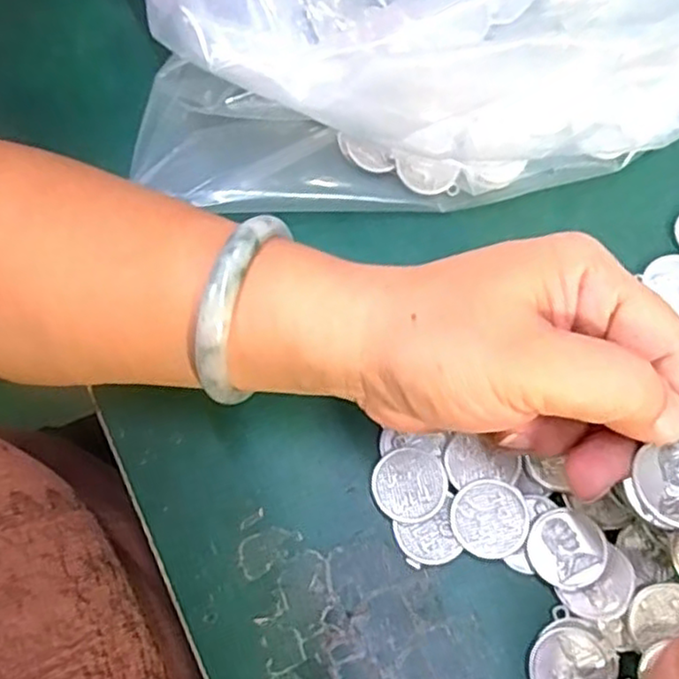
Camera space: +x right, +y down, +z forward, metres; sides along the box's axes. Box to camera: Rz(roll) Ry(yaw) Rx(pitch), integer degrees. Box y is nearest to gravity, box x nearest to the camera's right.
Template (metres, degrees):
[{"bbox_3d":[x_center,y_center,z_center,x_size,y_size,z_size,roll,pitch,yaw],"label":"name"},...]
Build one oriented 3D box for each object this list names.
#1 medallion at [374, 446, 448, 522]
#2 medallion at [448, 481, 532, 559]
[{"bbox_3d":[0.028,0.058,0.274,0.028,0.004,0.028,-1,73,2],"label":"medallion"},{"bbox_3d":[0.058,0.070,0.267,0.029,0.004,0.029,-1,73,2],"label":"medallion"}]

